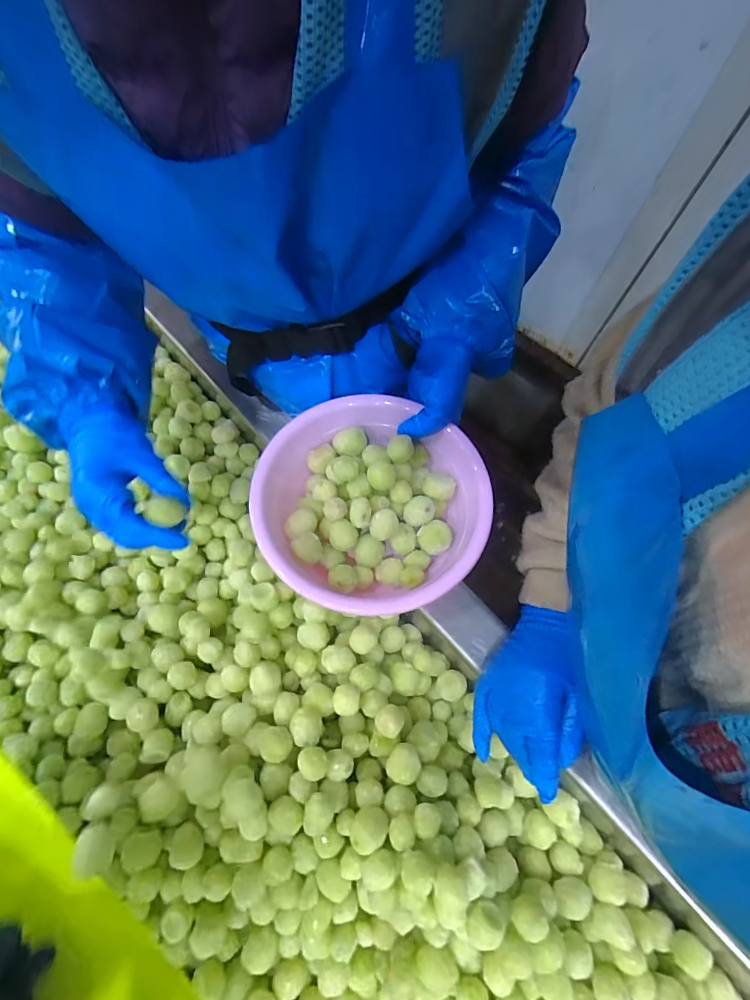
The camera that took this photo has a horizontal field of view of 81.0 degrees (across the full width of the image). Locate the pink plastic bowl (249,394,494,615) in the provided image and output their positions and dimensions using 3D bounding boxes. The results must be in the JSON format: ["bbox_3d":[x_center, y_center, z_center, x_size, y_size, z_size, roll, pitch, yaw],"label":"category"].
[{"bbox_3d":[-0.005,0.004,0.419,0.206,0.067,0.202,0,69,-1],"label":"pink plastic bowl"}]

